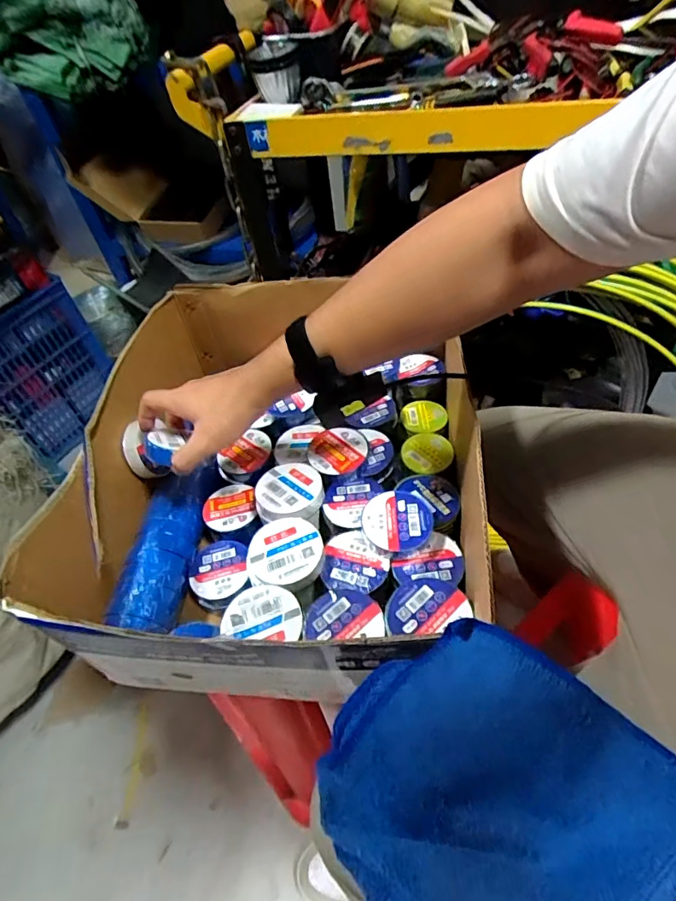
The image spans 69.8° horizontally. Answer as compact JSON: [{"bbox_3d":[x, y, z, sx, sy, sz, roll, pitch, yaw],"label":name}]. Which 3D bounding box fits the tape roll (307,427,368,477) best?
[{"bbox_3d":[-0.001,0.001,0.536,0.065,0.019,0.058,-7,48,4],"label":"tape roll"}]

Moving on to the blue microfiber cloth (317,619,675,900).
[{"bbox_3d":[0.068,0.144,0.211,0.132,0.029,0.128,34,55,31],"label":"blue microfiber cloth"}]

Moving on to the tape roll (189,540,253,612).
[{"bbox_3d":[-0.124,0.131,0.512,0.061,0.020,0.072,-15,48,-4],"label":"tape roll"}]

